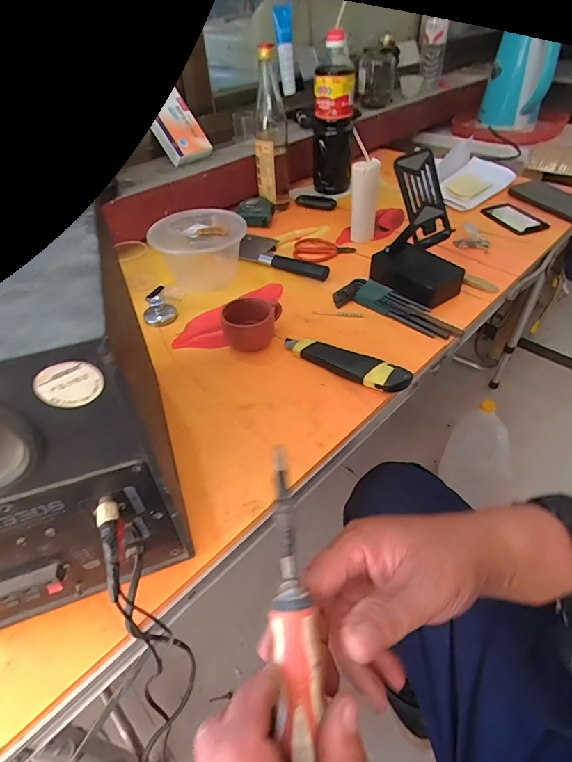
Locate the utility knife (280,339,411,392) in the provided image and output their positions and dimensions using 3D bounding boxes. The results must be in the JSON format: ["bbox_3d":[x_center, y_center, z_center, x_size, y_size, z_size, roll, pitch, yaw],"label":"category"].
[{"bbox_3d":[0.069,-0.024,0.490,0.160,0.026,0.037,22,48,23],"label":"utility knife"}]

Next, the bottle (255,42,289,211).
[{"bbox_3d":[-0.025,-0.453,0.764,0.062,0.258,0.055,-4,44,-2],"label":"bottle"}]

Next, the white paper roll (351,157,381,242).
[{"bbox_3d":[0.132,-0.303,0.694,0.046,0.136,0.034,7,44,9],"label":"white paper roll"}]

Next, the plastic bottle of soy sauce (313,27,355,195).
[{"bbox_3d":[0.096,-0.510,0.815,0.082,0.267,0.067,3,45,6],"label":"plastic bottle of soy sauce"}]

